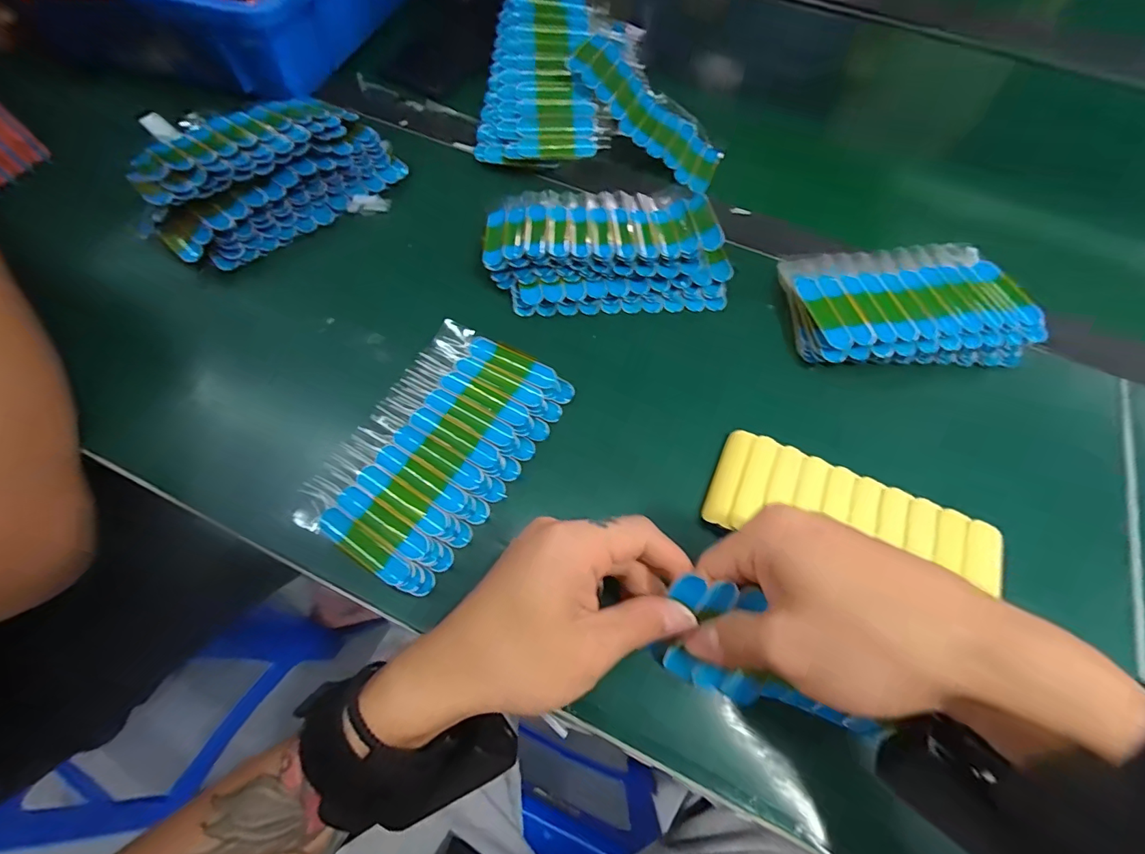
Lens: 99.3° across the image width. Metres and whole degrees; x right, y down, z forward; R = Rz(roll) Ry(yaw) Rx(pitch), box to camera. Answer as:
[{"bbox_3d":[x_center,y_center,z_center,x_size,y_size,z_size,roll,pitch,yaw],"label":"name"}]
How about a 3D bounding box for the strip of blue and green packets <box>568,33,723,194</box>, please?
[{"bbox_3d":[0.067,-0.271,0.420,0.148,0.009,0.069,37,65,-14],"label":"strip of blue and green packets"}]

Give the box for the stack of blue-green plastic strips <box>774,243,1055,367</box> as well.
[{"bbox_3d":[0.233,-0.089,0.343,0.157,0.026,0.098,-3,63,-4],"label":"stack of blue-green plastic strips"}]

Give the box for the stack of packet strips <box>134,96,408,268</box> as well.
[{"bbox_3d":[-0.238,-0.199,0.373,0.123,0.041,0.178,41,69,17],"label":"stack of packet strips"}]

